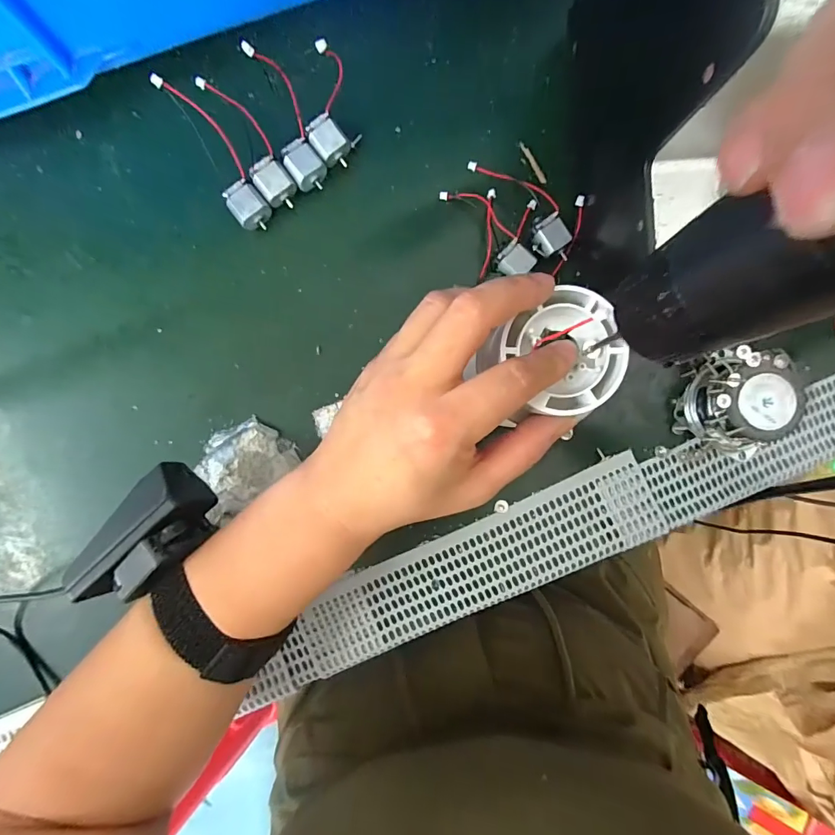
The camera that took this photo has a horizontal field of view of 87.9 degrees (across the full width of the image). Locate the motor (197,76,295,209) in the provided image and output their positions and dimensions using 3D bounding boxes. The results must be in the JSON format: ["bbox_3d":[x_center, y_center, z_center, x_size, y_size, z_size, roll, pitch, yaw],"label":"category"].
[{"bbox_3d":[-0.097,-0.156,0.250,0.020,0.020,0.075,-34,88,-1],"label":"motor"}]

